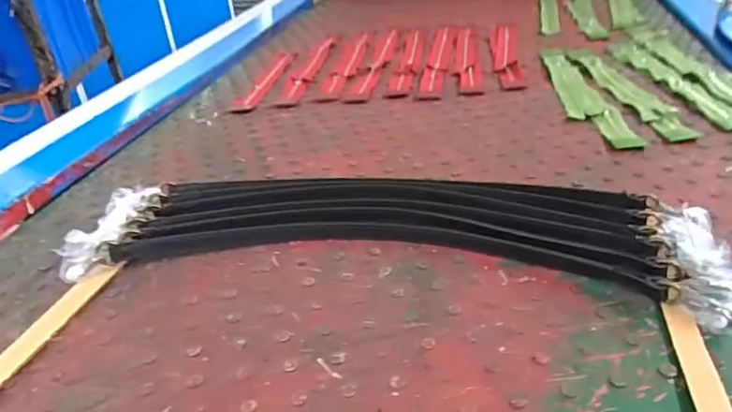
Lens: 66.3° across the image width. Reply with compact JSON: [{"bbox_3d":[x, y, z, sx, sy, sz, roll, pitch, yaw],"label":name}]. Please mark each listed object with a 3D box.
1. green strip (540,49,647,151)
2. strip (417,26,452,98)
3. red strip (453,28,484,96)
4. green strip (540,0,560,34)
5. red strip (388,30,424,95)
[{"bbox_3d":[0.280,-0.155,0.741,0.051,0.008,0.352,-3,32,6],"label":"green strip"},{"bbox_3d":[0.121,-0.247,0.931,0.036,0.004,0.357,1,32,11],"label":"strip"},{"bbox_3d":[0.165,-0.248,0.920,0.038,0.008,0.334,-1,32,9],"label":"red strip"},{"bbox_3d":[0.364,-0.382,1.109,0.033,0.004,0.264,3,33,15],"label":"green strip"},{"bbox_3d":[0.074,-0.254,0.951,0.033,0.004,0.336,0,32,10],"label":"red strip"}]

